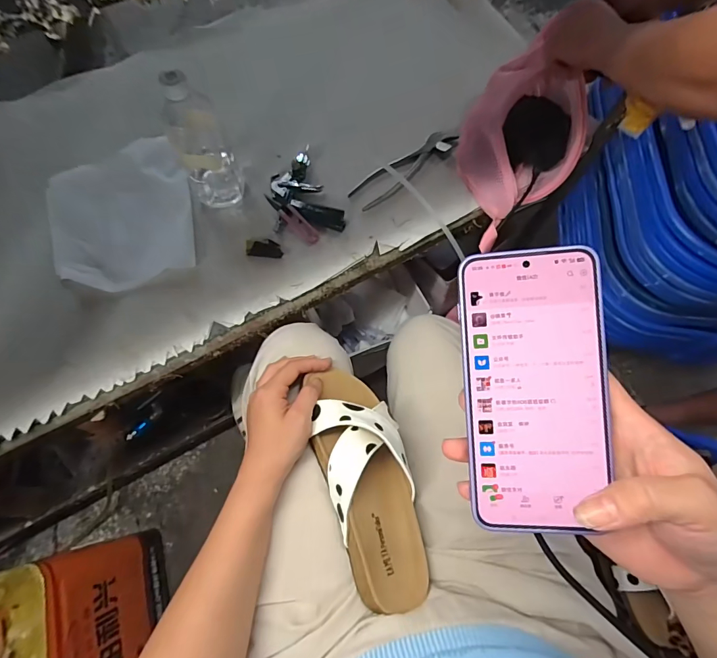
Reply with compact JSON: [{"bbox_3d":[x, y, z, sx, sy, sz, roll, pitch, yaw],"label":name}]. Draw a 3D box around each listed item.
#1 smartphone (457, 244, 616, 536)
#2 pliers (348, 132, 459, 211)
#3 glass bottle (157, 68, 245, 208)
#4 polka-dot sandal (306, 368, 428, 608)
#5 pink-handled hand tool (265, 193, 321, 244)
[{"bbox_3d":[0.103,0.036,0.235,0.078,0.004,0.162,-4,89,11],"label":"smartphone"},{"bbox_3d":[0.068,-0.245,0.602,0.187,0.016,0.056,-39,75,-12],"label":"pliers"},{"bbox_3d":[-0.203,-0.236,0.509,0.080,0.179,0.068,-11,71,-4],"label":"glass bottle"},{"bbox_3d":[0.017,0.145,0.399,0.096,0.063,0.231,-10,70,-26],"label":"polka-dot sandal"},{"bbox_3d":[-0.093,-0.158,0.569,0.023,0.012,0.095,-42,76,-13],"label":"pink-handled hand tool"}]

